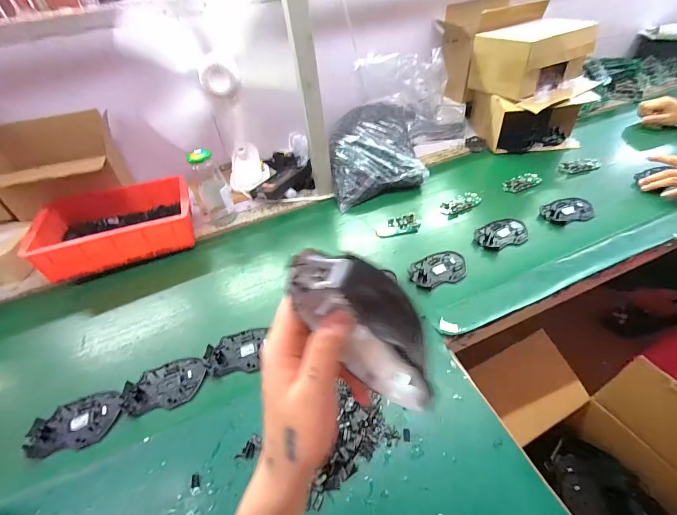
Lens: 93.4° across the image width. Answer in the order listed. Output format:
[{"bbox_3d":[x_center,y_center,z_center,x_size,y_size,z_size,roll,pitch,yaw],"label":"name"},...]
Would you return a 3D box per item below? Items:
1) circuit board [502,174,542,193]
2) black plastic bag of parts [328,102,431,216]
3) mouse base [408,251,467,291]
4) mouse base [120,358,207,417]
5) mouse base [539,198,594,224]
[{"bbox_3d":[0.442,-0.180,0.765,0.103,0.011,0.042,-24,47,-16],"label":"circuit board"},{"bbox_3d":[0.094,-0.274,0.815,0.220,0.131,0.318,-3,45,5],"label":"black plastic bag of parts"},{"bbox_3d":[0.187,0.020,0.595,0.115,0.013,0.077,-27,48,-18],"label":"mouse base"},{"bbox_3d":[-0.261,0.189,0.480,0.113,0.014,0.072,-11,45,-3],"label":"mouse base"},{"bbox_3d":[0.486,-0.099,0.678,0.108,0.013,0.071,-16,45,-8],"label":"mouse base"}]

